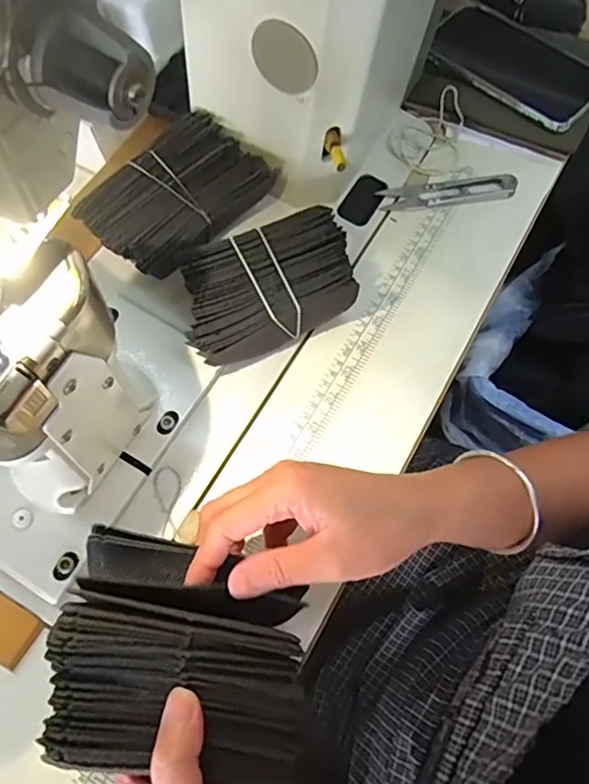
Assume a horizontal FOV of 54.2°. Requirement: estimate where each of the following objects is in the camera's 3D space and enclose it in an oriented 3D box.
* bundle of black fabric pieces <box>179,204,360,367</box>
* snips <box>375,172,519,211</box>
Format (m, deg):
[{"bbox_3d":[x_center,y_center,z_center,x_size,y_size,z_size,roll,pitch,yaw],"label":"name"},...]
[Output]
[{"bbox_3d":[-0.018,-0.073,0.429,0.135,0.061,0.087,-25,66,-8],"label":"bundle of black fabric pieces"},{"bbox_3d":[0.131,-0.173,0.493,0.112,0.009,0.027,-5,65,1],"label":"snips"}]

